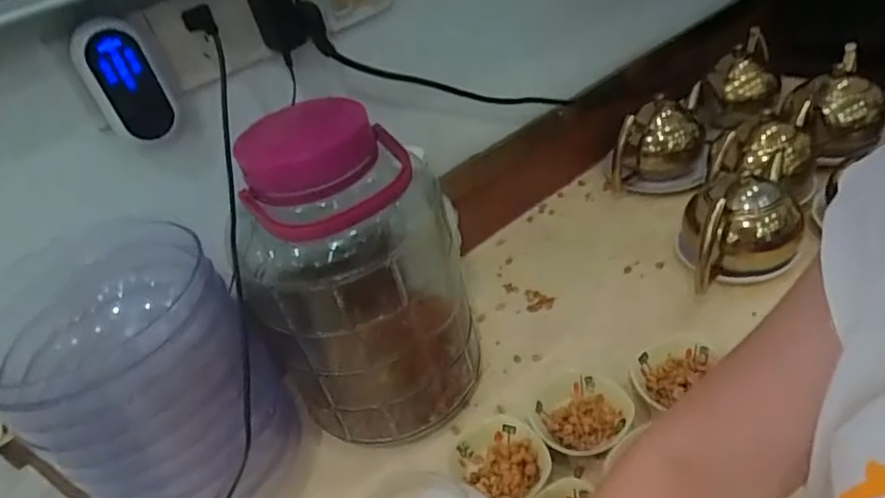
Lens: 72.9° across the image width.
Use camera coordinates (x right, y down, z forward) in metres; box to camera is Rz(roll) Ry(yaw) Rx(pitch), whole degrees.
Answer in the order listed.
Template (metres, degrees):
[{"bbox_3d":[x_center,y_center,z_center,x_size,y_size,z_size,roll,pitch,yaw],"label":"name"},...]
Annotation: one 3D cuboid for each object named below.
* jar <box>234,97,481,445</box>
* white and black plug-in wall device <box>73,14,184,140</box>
[{"bbox_3d":[-0.073,0.025,0.617,0.172,0.330,0.180,-10,37,7],"label":"jar"},{"bbox_3d":[-0.284,-0.151,0.538,0.062,0.101,0.027,-24,37,-12],"label":"white and black plug-in wall device"}]

